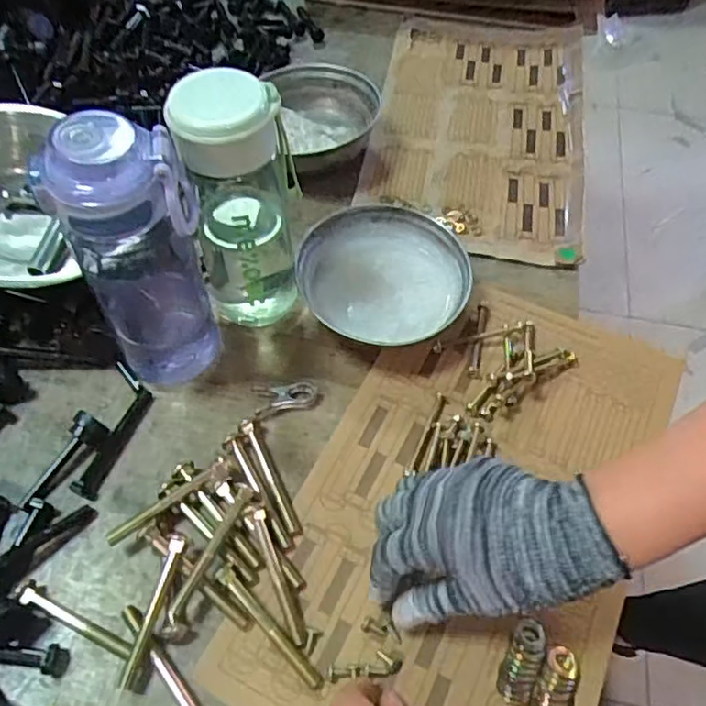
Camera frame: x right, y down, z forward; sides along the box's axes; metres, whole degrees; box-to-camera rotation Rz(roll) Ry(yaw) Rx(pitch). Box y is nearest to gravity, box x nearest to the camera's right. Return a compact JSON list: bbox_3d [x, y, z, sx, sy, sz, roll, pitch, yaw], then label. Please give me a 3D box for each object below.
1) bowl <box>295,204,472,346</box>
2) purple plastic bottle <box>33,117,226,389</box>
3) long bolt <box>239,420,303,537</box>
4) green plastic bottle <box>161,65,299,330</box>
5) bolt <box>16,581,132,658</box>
[{"bbox_3d":[0.025,-0.062,0.537,0.139,0.046,0.138,1,57,-2],"label":"bowl"},{"bbox_3d":[-0.143,-0.058,0.442,0.088,0.218,0.074,-16,59,-13],"label":"purple plastic bottle"},{"bbox_3d":[-0.061,0.091,0.462,0.009,0.013,0.096,-23,61,-17],"label":"long bolt"},{"bbox_3d":[-0.077,-0.099,0.474,0.084,0.201,0.066,-5,57,-6],"label":"green plastic bottle"},{"bbox_3d":[-0.183,0.173,0.410,0.089,0.016,0.013,24,59,13],"label":"bolt"}]

